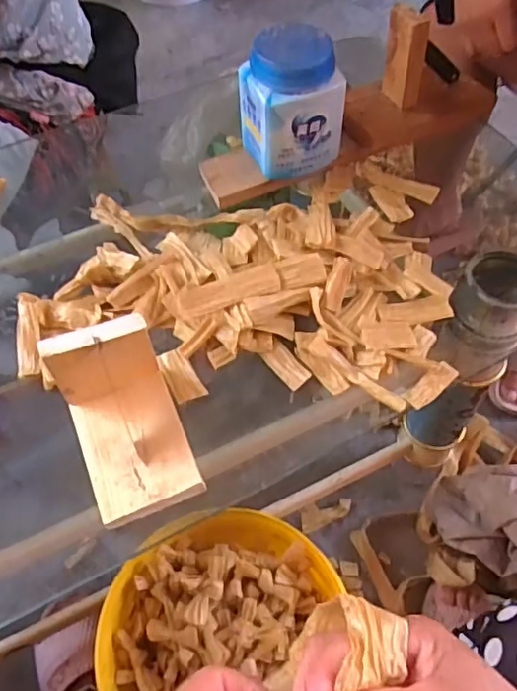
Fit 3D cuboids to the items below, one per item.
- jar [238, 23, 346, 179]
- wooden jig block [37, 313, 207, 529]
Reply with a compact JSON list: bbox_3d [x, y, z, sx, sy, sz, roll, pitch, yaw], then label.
[{"bbox_3d":[0.031,-0.234,0.587,0.083,0.128,0.074,-25,58,-14],"label":"jar"},{"bbox_3d":[-0.098,0.051,0.432,0.077,0.067,0.122,-20,57,-11],"label":"wooden jig block"}]

